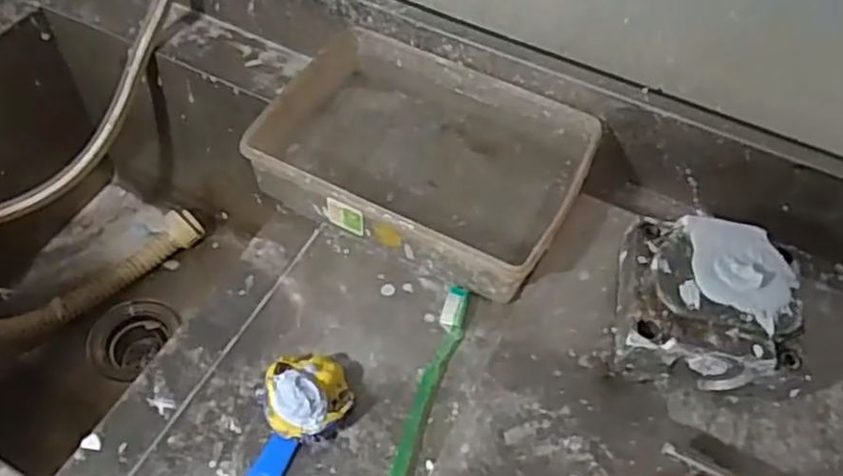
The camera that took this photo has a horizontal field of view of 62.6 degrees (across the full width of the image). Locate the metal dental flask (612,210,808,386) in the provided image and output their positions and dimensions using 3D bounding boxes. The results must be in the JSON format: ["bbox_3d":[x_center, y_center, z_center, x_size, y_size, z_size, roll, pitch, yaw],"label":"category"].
[{"bbox_3d":[0.214,0.052,0.528,0.128,0.084,0.114,11,54,5],"label":"metal dental flask"}]

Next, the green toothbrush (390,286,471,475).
[{"bbox_3d":[0.007,0.119,0.541,0.021,0.009,0.186,15,56,9],"label":"green toothbrush"}]

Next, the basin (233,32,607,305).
[{"bbox_3d":[0.003,-0.079,0.643,0.276,0.070,0.198,24,58,15],"label":"basin"}]

